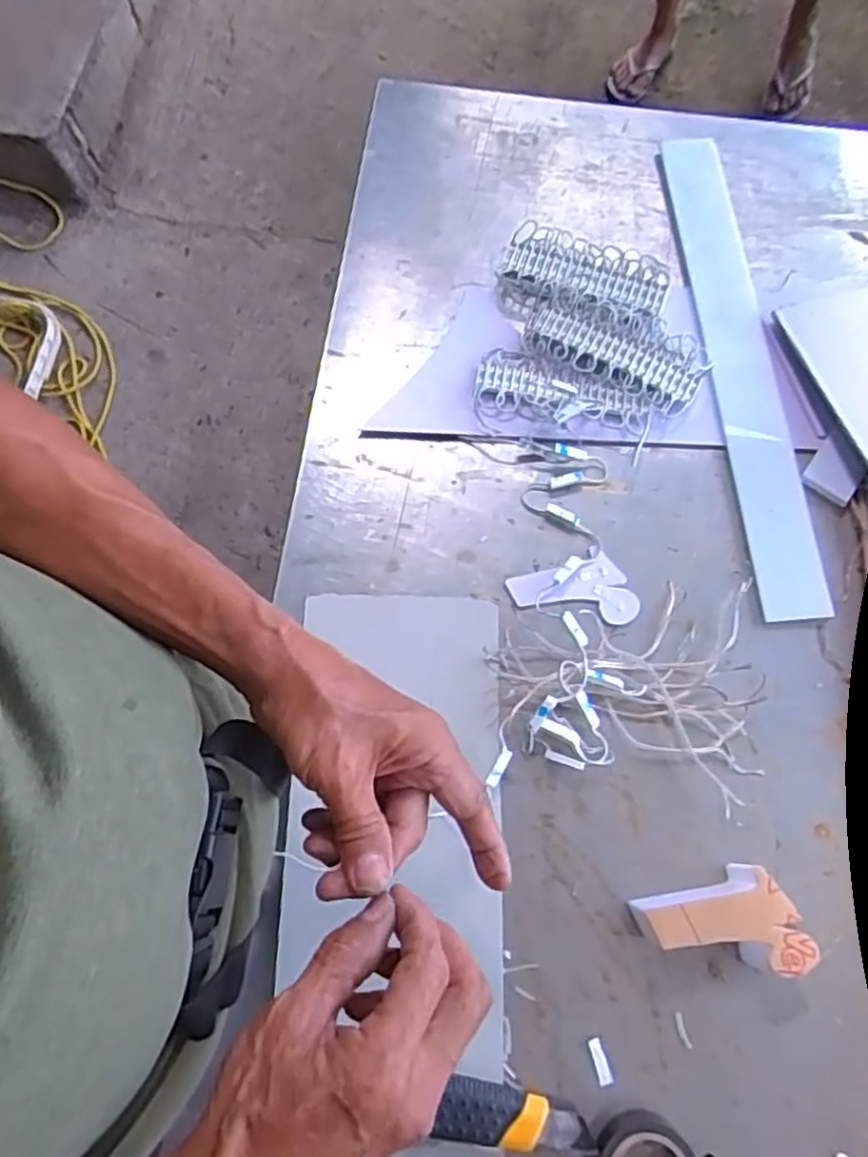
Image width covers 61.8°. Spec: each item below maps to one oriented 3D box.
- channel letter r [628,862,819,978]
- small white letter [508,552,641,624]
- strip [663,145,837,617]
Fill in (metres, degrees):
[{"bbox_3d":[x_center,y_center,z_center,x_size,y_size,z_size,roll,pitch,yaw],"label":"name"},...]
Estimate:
[{"bbox_3d":[0.176,0.217,0.444,0.084,0.046,0.057,-16,73,-8],"label":"channel letter r"},{"bbox_3d":[0.102,0.014,0.529,0.084,0.005,0.055,-15,73,-8],"label":"small white letter"},{"bbox_3d":[0.250,-0.187,0.599,0.055,0.012,0.455,-4,72,-4],"label":"strip"}]

